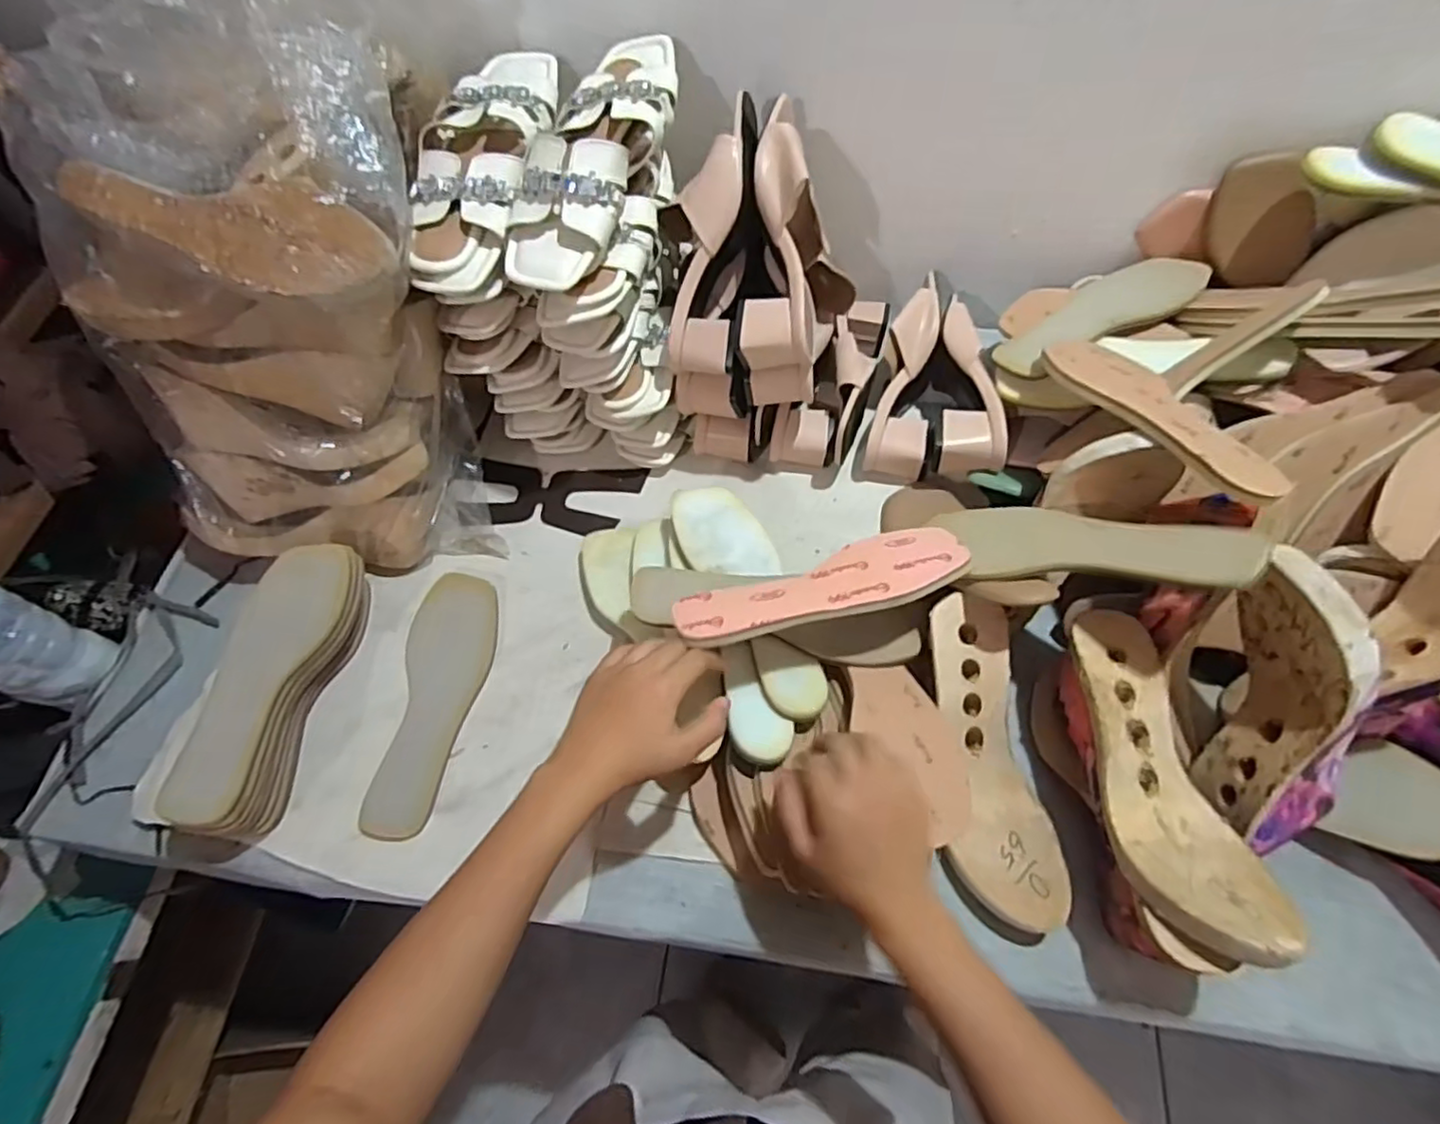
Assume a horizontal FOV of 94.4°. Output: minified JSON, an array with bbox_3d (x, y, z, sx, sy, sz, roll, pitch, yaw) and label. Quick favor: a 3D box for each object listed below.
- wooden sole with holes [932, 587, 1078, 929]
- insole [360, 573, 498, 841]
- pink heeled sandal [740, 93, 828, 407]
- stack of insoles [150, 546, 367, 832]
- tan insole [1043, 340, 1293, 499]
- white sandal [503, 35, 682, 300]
[{"bbox_3d":[0.214,0.151,0.525,0.088,0.046,0.250,-8,81,0],"label":"wooden sole with holes"},{"bbox_3d":[-0.257,0.120,0.606,0.077,0.008,0.238,1,62,4],"label":"insole"},{"bbox_3d":[0.061,-0.284,0.611,0.069,0.104,0.267,3,95,6],"label":"pink heeled sandal"},{"bbox_3d":[-0.382,0.107,0.581,0.078,0.082,0.245,6,63,7],"label":"stack of insoles"},{"bbox_3d":[0.338,-0.124,0.521,0.069,0.019,0.224,-16,44,-5],"label":"tan insole"},{"bbox_3d":[-0.103,-0.333,0.548,0.102,0.057,0.253,14,64,11],"label":"white sandal"}]

